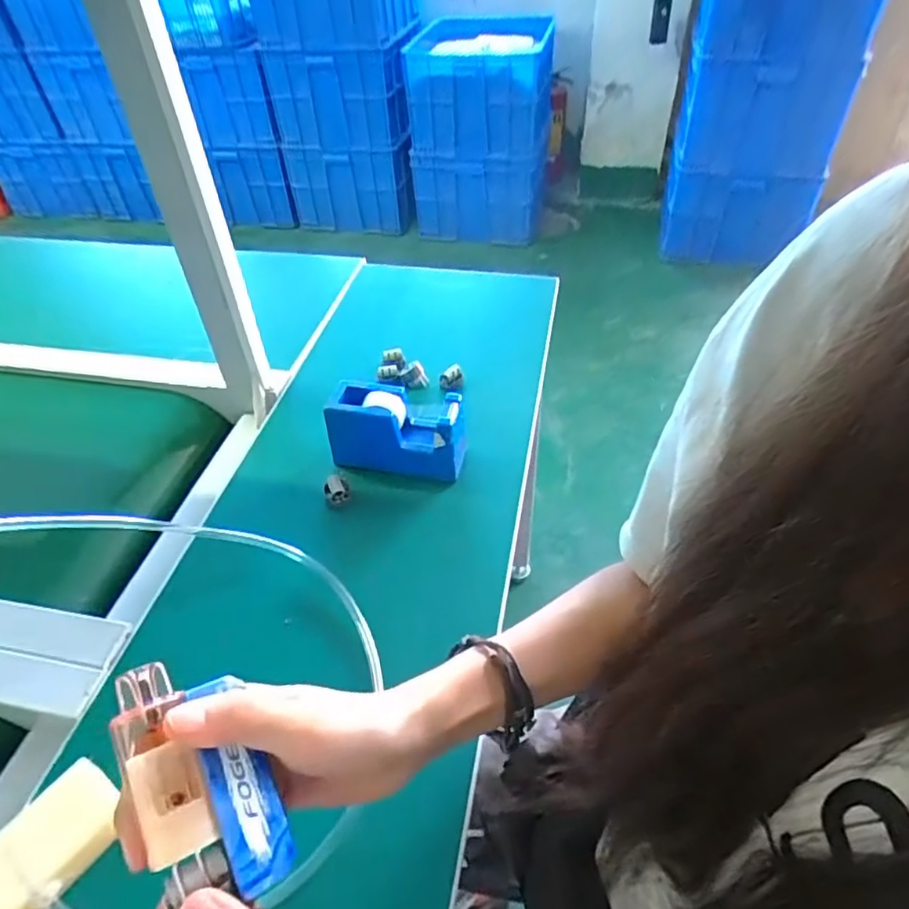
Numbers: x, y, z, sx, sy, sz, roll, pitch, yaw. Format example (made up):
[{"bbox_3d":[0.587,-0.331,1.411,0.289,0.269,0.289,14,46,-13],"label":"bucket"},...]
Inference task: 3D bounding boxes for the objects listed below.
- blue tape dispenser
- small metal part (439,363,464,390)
[{"bbox_3d":[-0.055,-0.024,0.613,0.127,0.080,0.047,6,46,8],"label":"blue tape dispenser"},{"bbox_3d":[-0.004,-0.089,0.713,0.027,0.032,0.014,-16,47,-12],"label":"small metal part"}]

